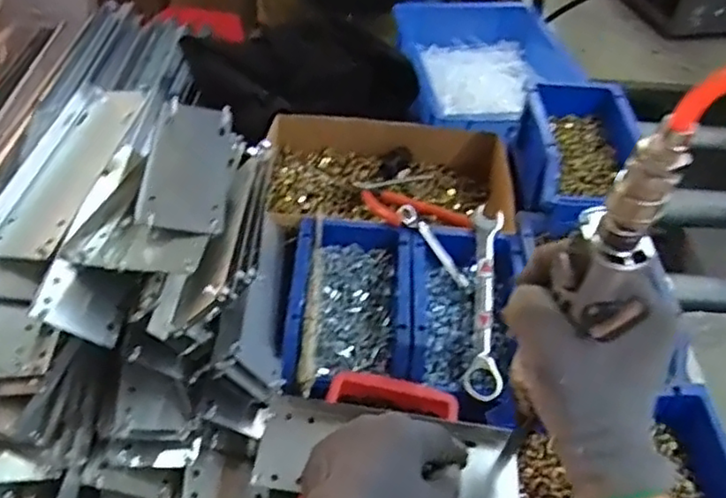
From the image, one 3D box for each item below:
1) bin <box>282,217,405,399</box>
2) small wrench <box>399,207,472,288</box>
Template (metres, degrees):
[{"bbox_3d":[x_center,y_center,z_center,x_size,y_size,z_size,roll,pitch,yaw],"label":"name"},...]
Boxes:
[{"bbox_3d":[-0.013,0.048,0.554,0.099,0.051,0.171,3,47,-2],"label":"bin"},{"bbox_3d":[0.065,-0.002,0.586,0.013,0.016,0.093,-37,87,-32],"label":"small wrench"}]

